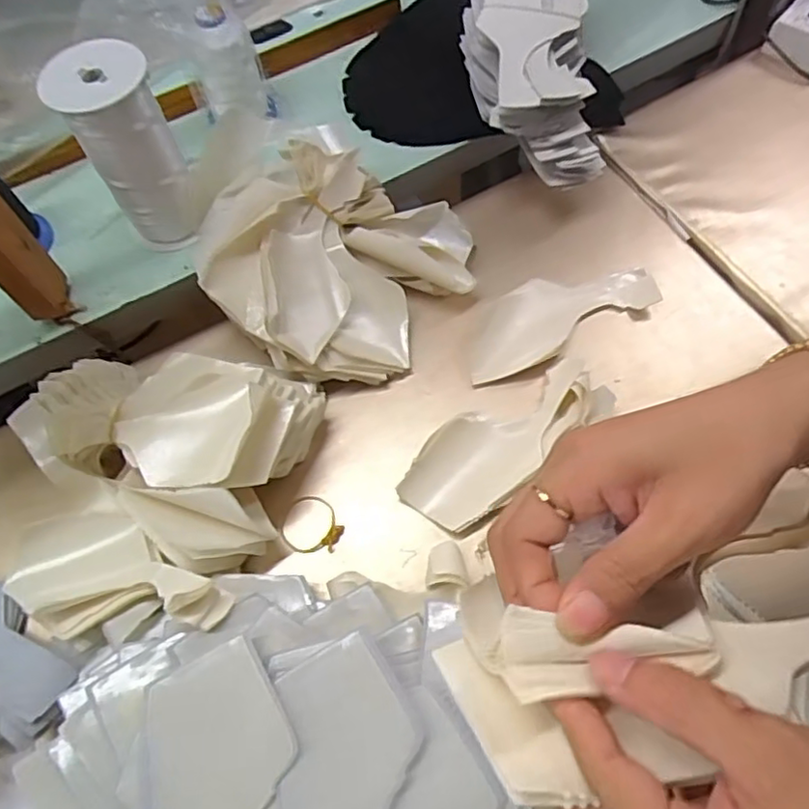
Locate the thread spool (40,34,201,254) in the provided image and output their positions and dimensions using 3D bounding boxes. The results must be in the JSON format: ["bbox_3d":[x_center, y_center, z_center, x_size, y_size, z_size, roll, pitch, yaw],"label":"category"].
[{"bbox_3d":[-0.229,-0.210,0.550,0.075,0.158,0.081,-24,65,-8],"label":"thread spool"}]

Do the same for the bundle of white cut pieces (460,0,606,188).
[{"bbox_3d":[0.119,-0.321,0.593,0.108,0.086,0.240,-7,83,-2],"label":"bundle of white cut pieces"}]

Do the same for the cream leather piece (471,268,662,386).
[{"bbox_3d":[0.132,-0.083,0.575,0.182,0.011,0.076,-27,66,-10],"label":"cream leather piece"}]

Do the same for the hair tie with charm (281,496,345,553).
[{"bbox_3d":[-0.073,0.095,0.509,0.049,0.007,0.046,-1,64,3],"label":"hair tie with charm"}]

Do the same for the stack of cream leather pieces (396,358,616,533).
[{"bbox_3d":[0.082,0.027,0.522,0.183,0.013,0.077,-38,68,-14],"label":"stack of cream leather pieces"}]

